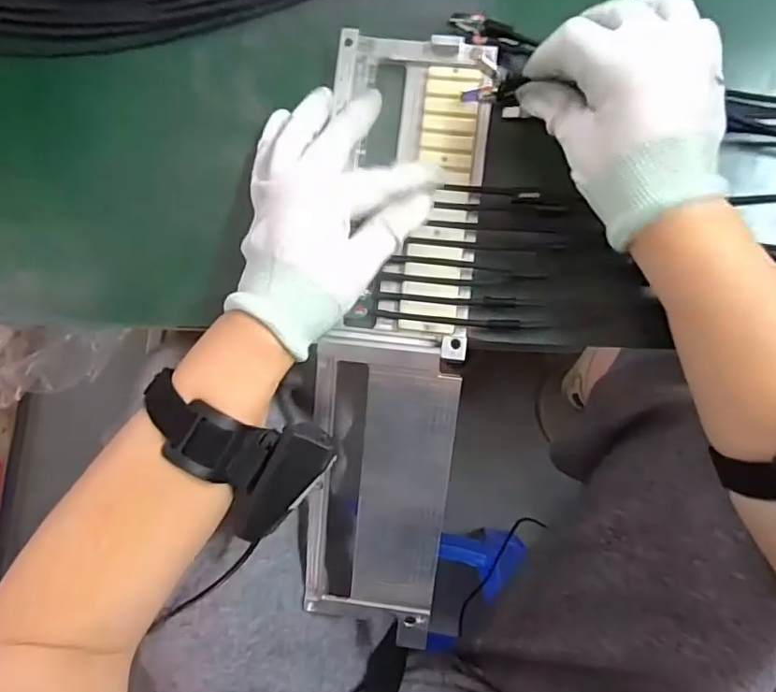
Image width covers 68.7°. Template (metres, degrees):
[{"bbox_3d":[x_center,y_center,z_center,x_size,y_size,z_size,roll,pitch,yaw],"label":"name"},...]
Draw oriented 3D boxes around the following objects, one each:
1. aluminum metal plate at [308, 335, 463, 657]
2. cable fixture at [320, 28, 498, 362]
[{"bbox_3d":[-0.007,0.099,0.378,0.089,0.026,0.221,6,108,4],"label":"aluminum metal plate"},{"bbox_3d":[0.015,-0.096,0.355,0.094,0.013,0.201,2,84,4],"label":"cable fixture"}]

